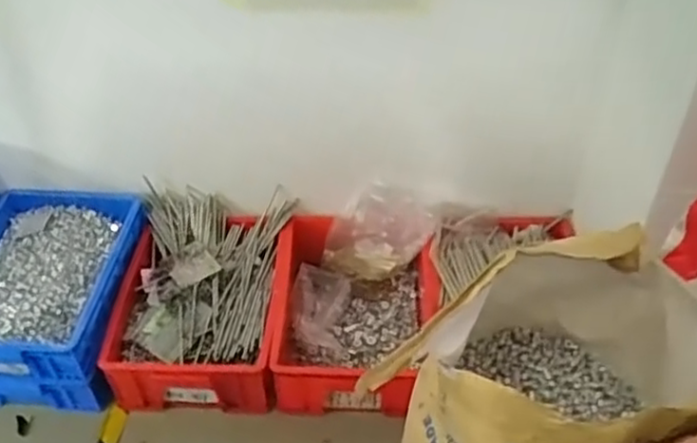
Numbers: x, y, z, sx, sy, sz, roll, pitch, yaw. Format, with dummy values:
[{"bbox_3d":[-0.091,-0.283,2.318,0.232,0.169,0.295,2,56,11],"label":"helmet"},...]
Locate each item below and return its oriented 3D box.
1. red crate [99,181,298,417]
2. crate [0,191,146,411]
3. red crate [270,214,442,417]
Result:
[{"bbox_3d":[-0.308,0.146,1.503,0.340,0.171,0.489,2,43,3],"label":"red crate"},{"bbox_3d":[-0.629,0.150,1.504,0.342,0.178,0.466,0,42,1],"label":"crate"},{"bbox_3d":[0.016,0.185,1.455,0.318,0.213,0.405,3,43,4],"label":"red crate"}]

